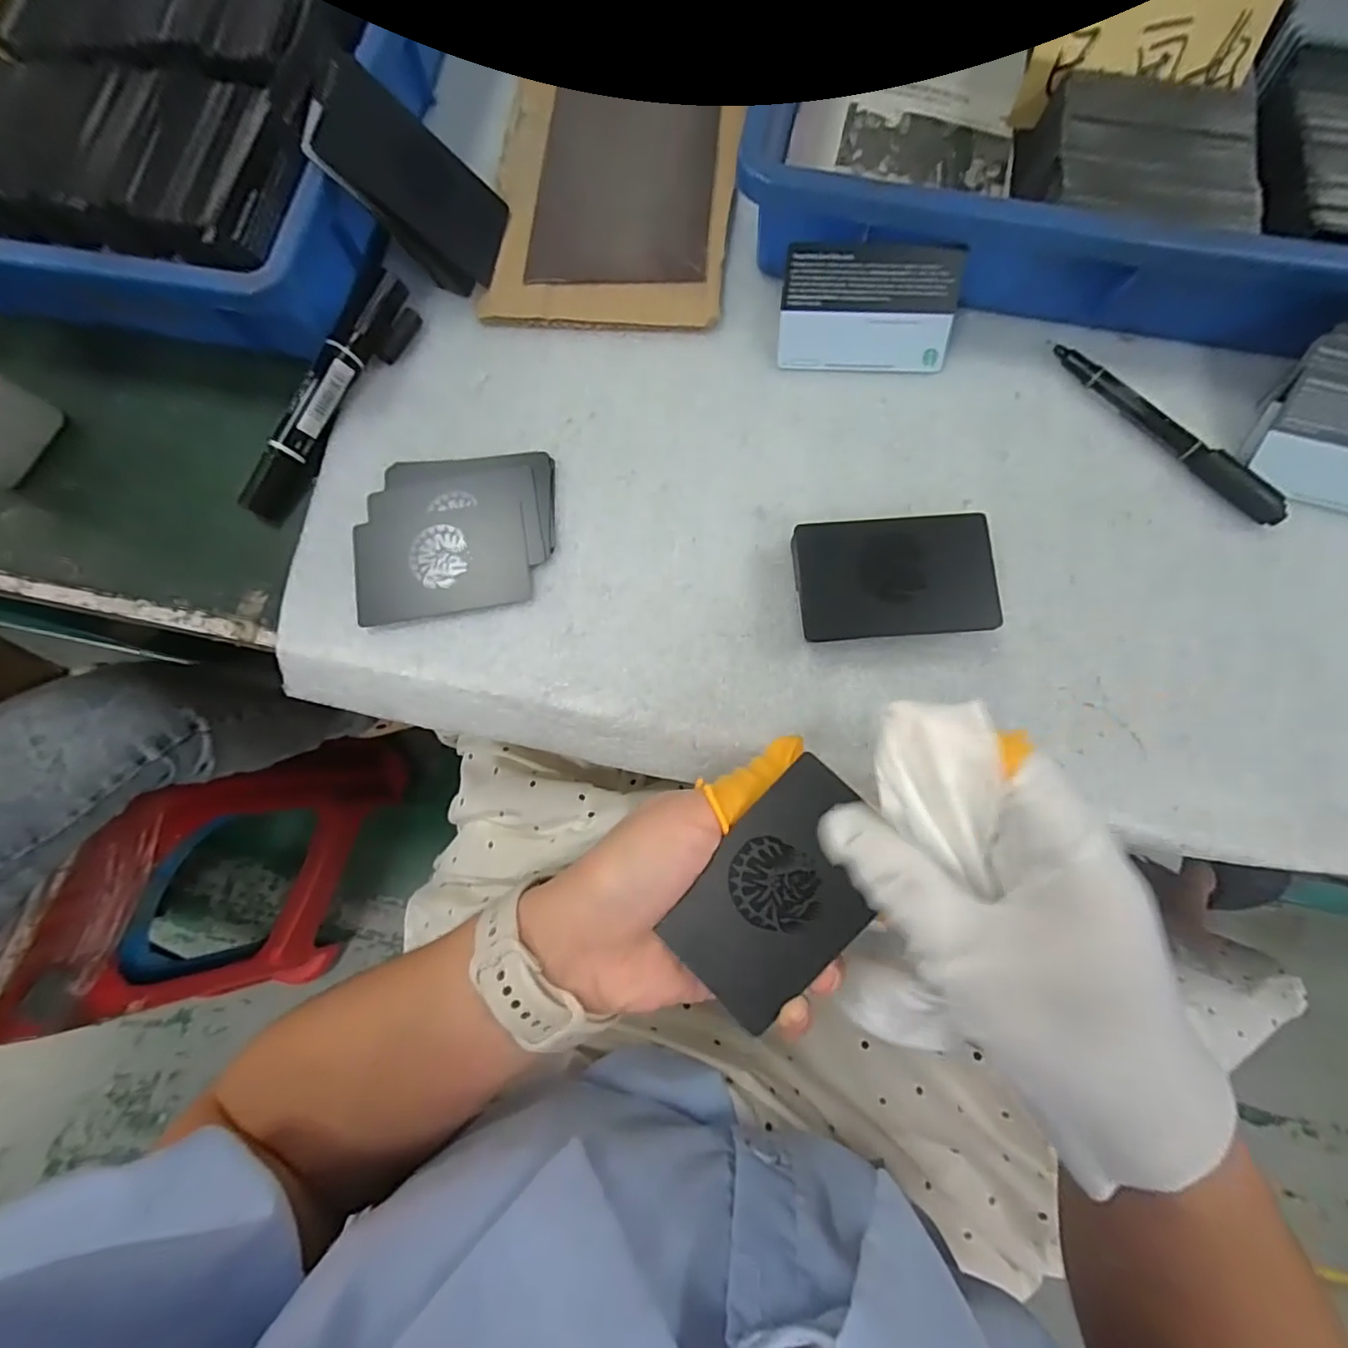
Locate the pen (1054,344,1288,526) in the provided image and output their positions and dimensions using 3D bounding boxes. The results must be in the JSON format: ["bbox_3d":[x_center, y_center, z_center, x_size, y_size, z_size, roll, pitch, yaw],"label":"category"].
[{"bbox_3d":[0.239,-0.118,0.284,0.127,0.011,0.014,43,83,9],"label":"pen"}]

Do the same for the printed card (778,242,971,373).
[{"bbox_3d":[0.097,-0.181,0.290,0.085,0.006,0.053,2,120,1],"label":"printed card"}]

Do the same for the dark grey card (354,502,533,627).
[{"bbox_3d":[-0.115,-0.056,0.289,0.085,0.005,0.052,-9,81,-1],"label":"dark grey card"}]

